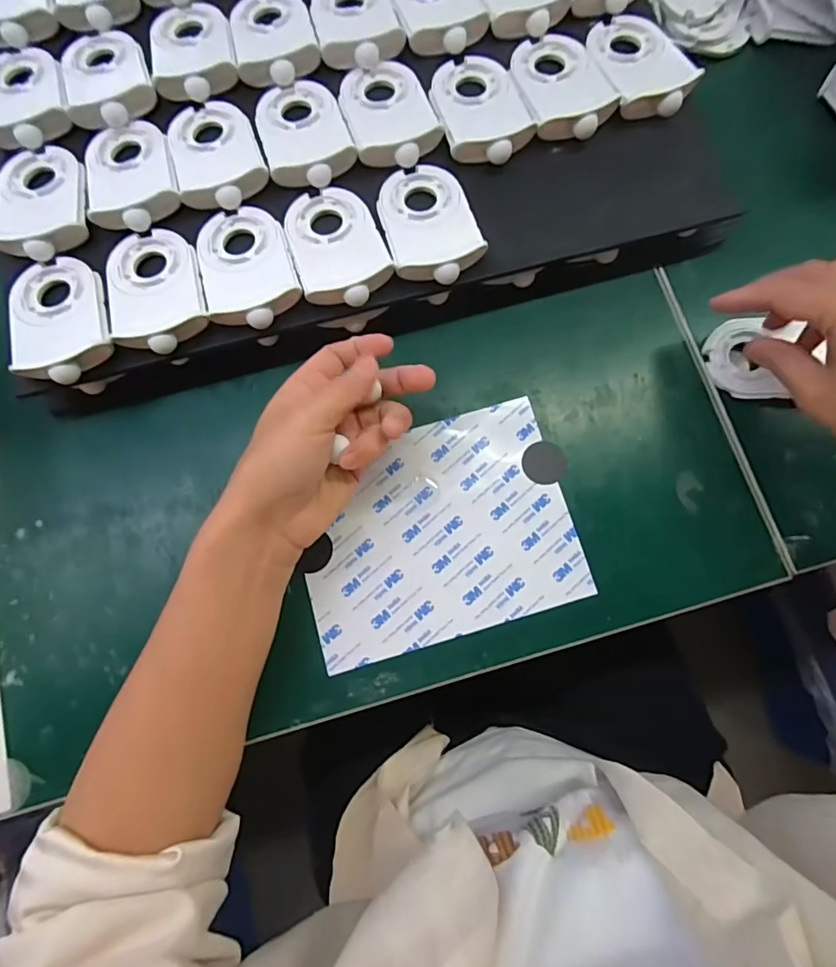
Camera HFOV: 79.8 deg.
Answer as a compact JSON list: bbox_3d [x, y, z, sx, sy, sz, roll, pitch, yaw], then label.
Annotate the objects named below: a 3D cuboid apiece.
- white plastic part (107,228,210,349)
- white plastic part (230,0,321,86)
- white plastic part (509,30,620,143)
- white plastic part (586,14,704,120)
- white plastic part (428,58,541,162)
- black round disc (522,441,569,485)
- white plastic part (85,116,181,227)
[{"bbox_3d":[-0.169,-0.130,0.318,0.059,0.009,0.083,-17,78,-2],"label":"white plastic part"},{"bbox_3d":[-0.105,-0.326,0.356,0.057,0.008,0.082,-14,78,-2],"label":"white plastic part"},{"bbox_3d":[0.099,-0.278,0.348,0.057,0.017,0.092,-16,78,-2],"label":"white plastic part"},{"bbox_3d":[0.153,-0.295,0.347,0.056,0.016,0.083,-20,79,-3],"label":"white plastic part"},{"bbox_3d":[0.043,-0.258,0.340,0.059,0.013,0.089,-16,78,-2],"label":"white plastic part"},{"bbox_3d":[0.084,-0.014,0.330,0.029,0.004,0.028,0,78,1],"label":"black round disc"},{"bbox_3d":[-0.196,-0.214,0.336,0.059,0.012,0.085,-15,78,-2],"label":"white plastic part"}]

